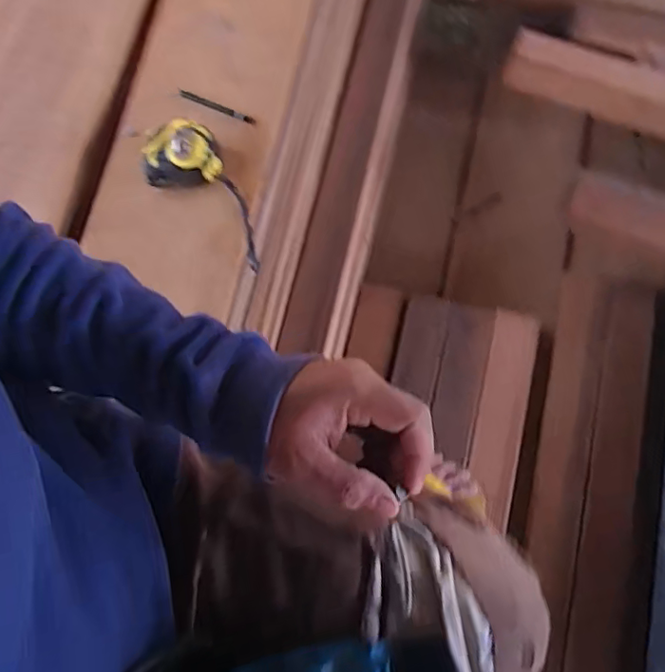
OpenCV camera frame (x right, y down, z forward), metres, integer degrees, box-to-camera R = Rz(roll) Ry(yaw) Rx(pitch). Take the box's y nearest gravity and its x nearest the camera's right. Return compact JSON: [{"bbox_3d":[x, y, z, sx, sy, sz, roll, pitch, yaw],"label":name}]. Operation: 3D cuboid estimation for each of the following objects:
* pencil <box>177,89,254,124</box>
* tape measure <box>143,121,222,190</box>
[{"bbox_3d":[-0.140,-0.278,0.687,0.102,0.008,0.008,24,79,7],"label":"pencil"},{"bbox_3d":[-0.171,-0.207,0.648,0.083,0.045,0.067,-4,77,1],"label":"tape measure"}]

